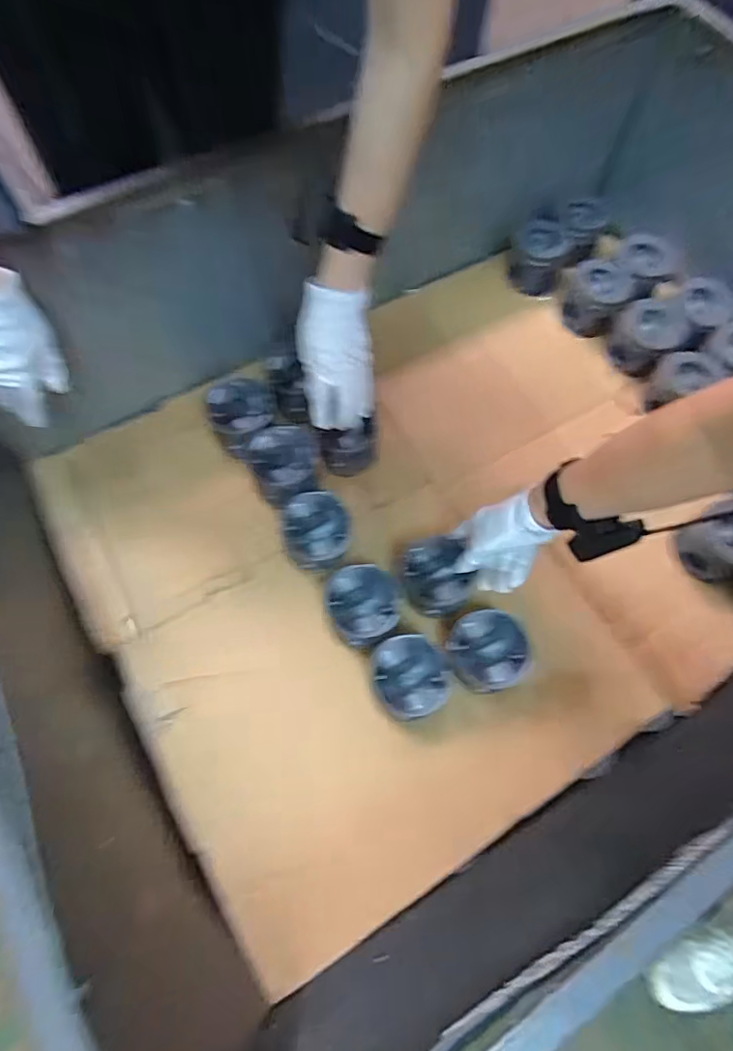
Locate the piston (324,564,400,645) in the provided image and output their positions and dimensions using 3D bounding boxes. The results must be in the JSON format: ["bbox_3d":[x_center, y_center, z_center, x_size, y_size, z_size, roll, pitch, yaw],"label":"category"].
[{"bbox_3d":[-0.005,0.102,0.668,0.086,0.063,0.094,1,68,-2],"label":"piston"}]

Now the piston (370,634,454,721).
[{"bbox_3d":[0.054,0.177,0.638,0.093,0.064,0.089,-4,68,-4],"label":"piston"}]

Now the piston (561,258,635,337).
[{"bbox_3d":[0.361,-0.361,0.866,0.089,0.077,0.089,29,69,9],"label":"piston"}]

